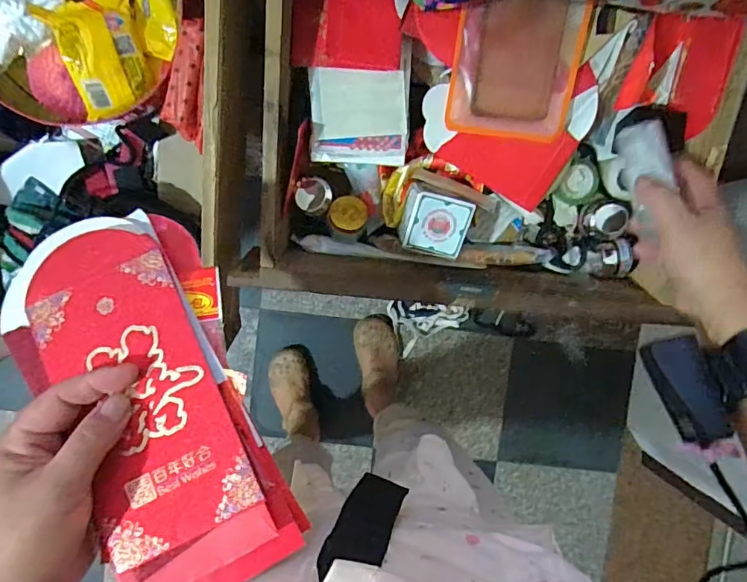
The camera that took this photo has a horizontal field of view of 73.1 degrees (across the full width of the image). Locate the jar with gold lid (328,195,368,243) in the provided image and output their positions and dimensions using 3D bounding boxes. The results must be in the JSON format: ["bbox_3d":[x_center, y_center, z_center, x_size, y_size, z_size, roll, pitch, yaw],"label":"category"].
[{"bbox_3d":[-0.026,-0.075,0.526,0.037,0.046,0.043,5,94,-2],"label":"jar with gold lid"}]

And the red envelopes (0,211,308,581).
[{"bbox_3d":[-0.135,0.064,0.304,0.115,0.026,0.232,-28,78,0],"label":"red envelopes"}]

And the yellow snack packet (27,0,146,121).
[{"bbox_3d":[-0.236,-0.207,0.448,0.076,0.026,0.093,-16,136,-6],"label":"yellow snack packet"}]

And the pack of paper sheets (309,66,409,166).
[{"bbox_3d":[-0.013,-0.162,0.471,0.089,0.005,0.083,0,112,-8],"label":"pack of paper sheets"}]

